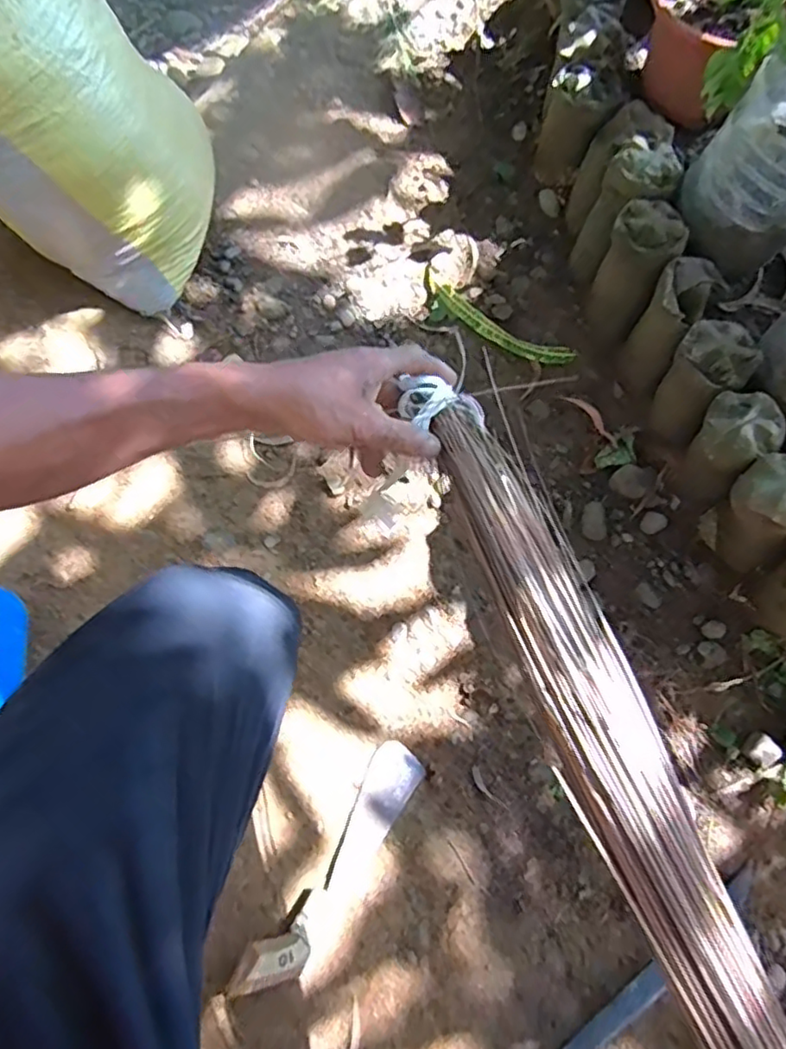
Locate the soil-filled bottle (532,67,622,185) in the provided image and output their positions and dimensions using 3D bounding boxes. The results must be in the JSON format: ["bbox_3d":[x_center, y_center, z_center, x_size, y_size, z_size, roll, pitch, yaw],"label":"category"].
[{"bbox_3d":[0.268,-0.585,0.965,0.086,0.160,0.074,9,74,0],"label":"soil-filled bottle"}]

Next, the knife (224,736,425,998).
[{"bbox_3d":[-0.062,0.367,0.702,0.060,0.027,0.289,37,55,8],"label":"knife"}]

